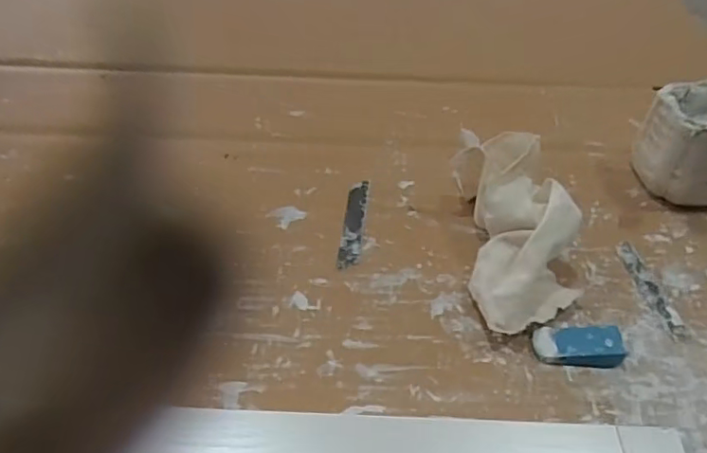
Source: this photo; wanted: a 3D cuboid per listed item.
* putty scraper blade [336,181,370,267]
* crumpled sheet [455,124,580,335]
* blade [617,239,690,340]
[{"bbox_3d":[0.001,-0.004,0.462,0.017,0.004,0.096,7,49,2],"label":"putty scraper blade"},{"bbox_3d":[0.123,-0.004,0.427,0.075,0.071,0.168,-2,50,-6],"label":"crumpled sheet"},{"bbox_3d":[0.234,0.048,0.434,0.016,0.004,0.092,-6,50,-9],"label":"blade"}]

